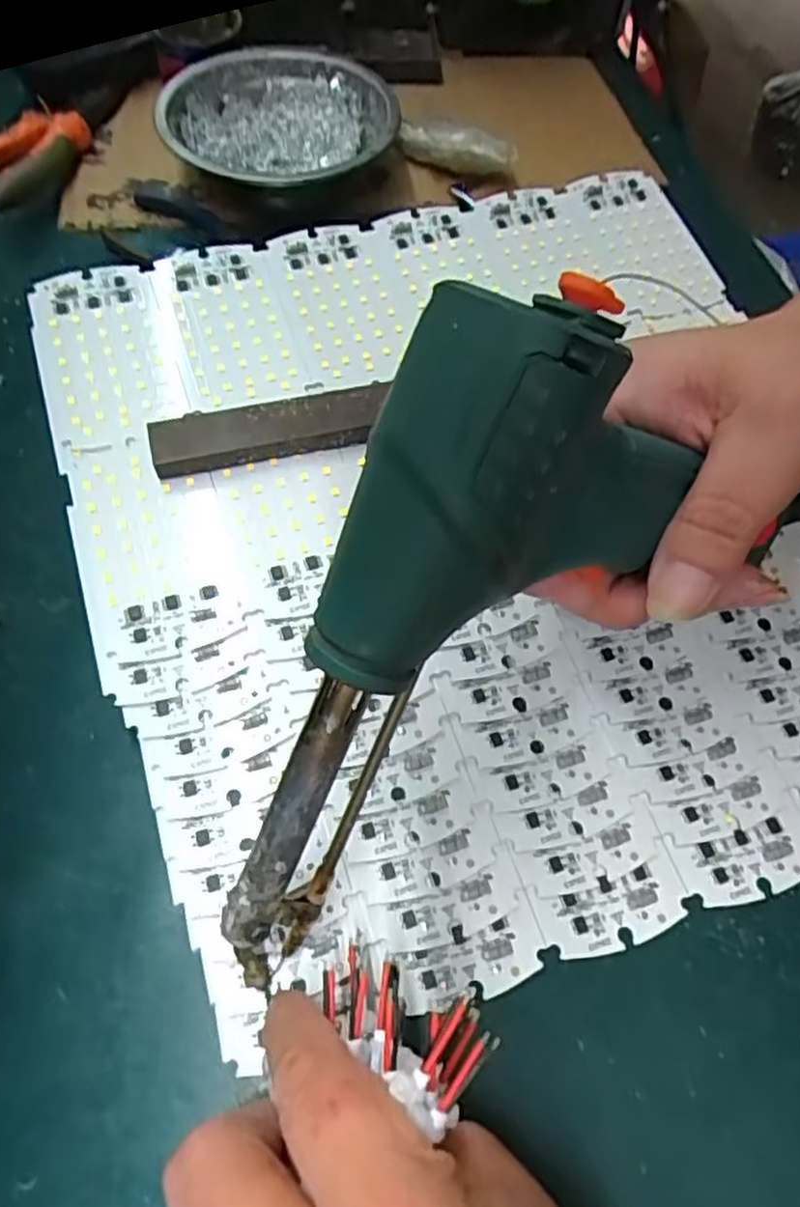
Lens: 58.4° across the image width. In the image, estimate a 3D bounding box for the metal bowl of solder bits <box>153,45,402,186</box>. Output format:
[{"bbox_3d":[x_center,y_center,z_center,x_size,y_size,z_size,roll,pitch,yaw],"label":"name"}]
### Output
[{"bbox_3d":[-0.064,-0.259,0.391,0.108,0.046,0.108,1,58,-2],"label":"metal bowl of solder bits"}]

